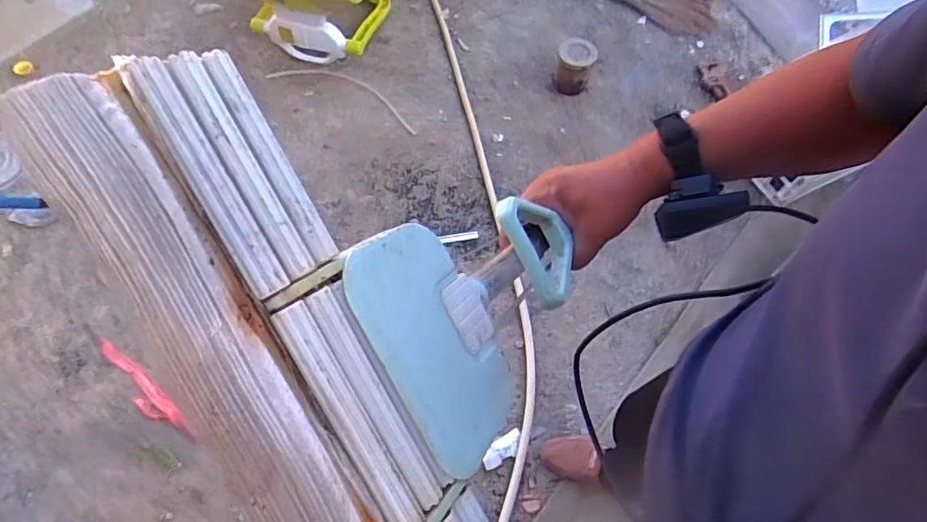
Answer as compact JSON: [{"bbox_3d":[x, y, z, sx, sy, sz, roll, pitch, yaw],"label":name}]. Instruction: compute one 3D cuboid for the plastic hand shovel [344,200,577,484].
[{"bbox_3d":[0.015,0.020,0.378,0.227,0.031,0.140,-41,106,-49],"label":"plastic hand shovel"}]

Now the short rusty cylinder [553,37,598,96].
[{"bbox_3d":[0.354,-0.627,1.734,0.119,0.112,0.156,22,65,10],"label":"short rusty cylinder"}]

